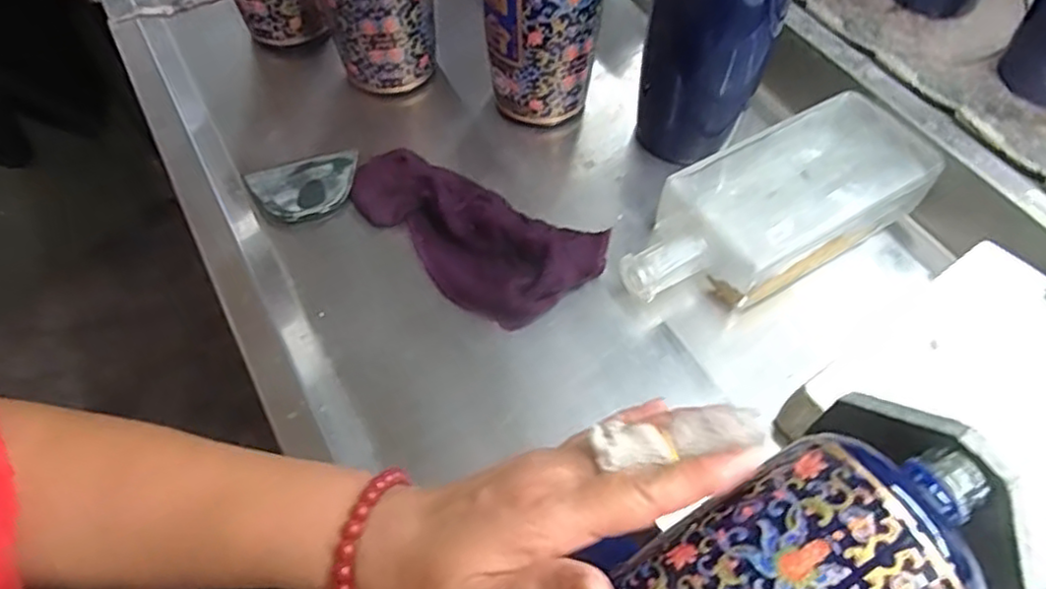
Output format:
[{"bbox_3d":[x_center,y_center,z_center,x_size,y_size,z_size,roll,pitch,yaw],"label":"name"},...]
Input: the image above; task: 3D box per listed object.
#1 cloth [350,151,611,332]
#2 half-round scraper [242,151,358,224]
[{"bbox_3d":[-0.036,-0.057,0.467,0.188,0.031,0.108,38,68,22],"label":"cloth"},{"bbox_3d":[-0.158,-0.078,0.486,0.078,0.018,0.057,-17,60,-7],"label":"half-round scraper"}]

